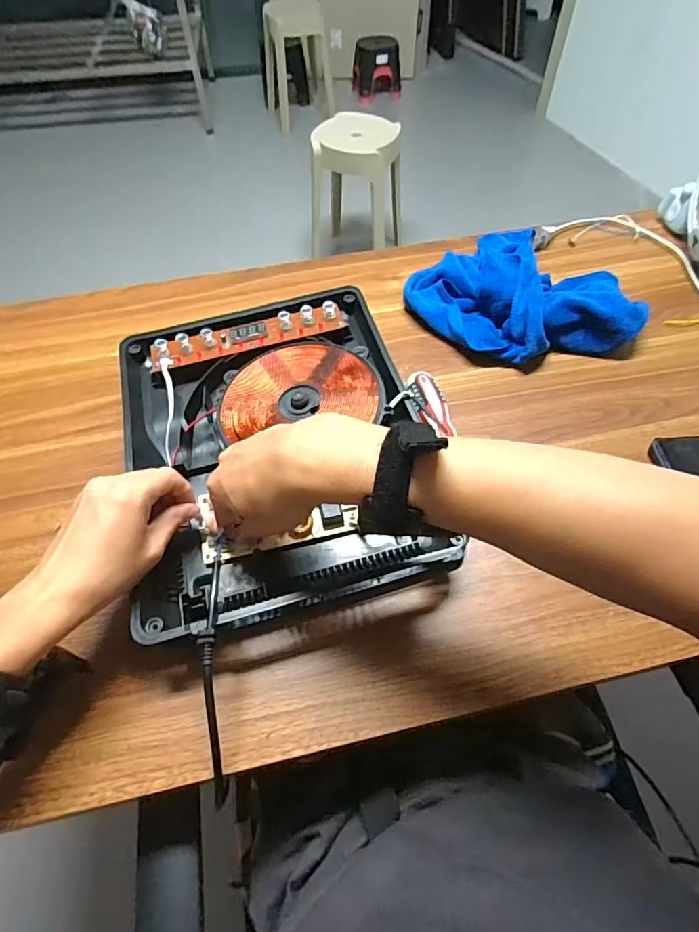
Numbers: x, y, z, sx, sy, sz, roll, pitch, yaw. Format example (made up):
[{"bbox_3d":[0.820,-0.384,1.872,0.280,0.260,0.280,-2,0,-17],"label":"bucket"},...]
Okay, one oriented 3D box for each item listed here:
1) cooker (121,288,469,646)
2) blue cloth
[{"bbox_3d":[-0.072,-0.022,0.478,0.264,0.072,0.324,-14,57,-8],"label":"cooker"},{"bbox_3d":[0.223,-0.216,0.604,0.241,0.066,0.249,-36,63,-21],"label":"blue cloth"}]

